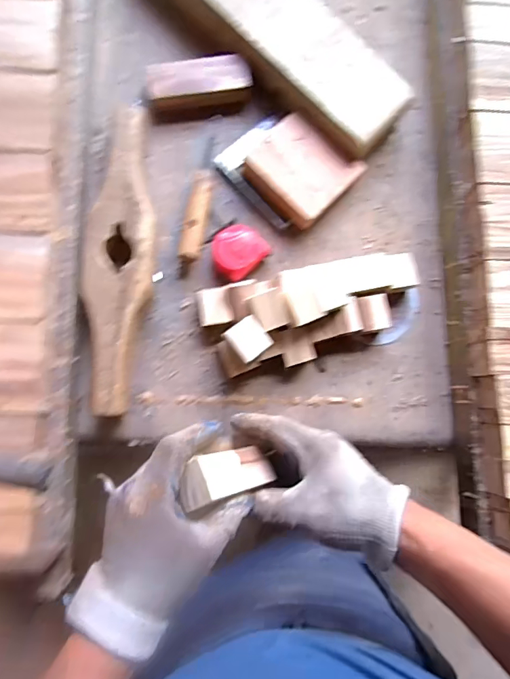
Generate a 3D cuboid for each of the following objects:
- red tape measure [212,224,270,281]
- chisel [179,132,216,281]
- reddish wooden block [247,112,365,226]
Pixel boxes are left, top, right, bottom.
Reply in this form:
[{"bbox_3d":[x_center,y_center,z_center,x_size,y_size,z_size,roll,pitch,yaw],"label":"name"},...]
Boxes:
[{"bbox_3d":[-0.023,-0.117,0.612,0.062,0.036,0.069,45,81,3],"label":"red tape measure"},{"bbox_3d":[-0.075,-0.187,0.623,0.030,0.024,0.201,10,81,-3],"label":"chisel"},{"bbox_3d":[0.064,-0.231,0.632,0.130,0.042,0.122,41,80,2],"label":"reddish wooden block"}]

